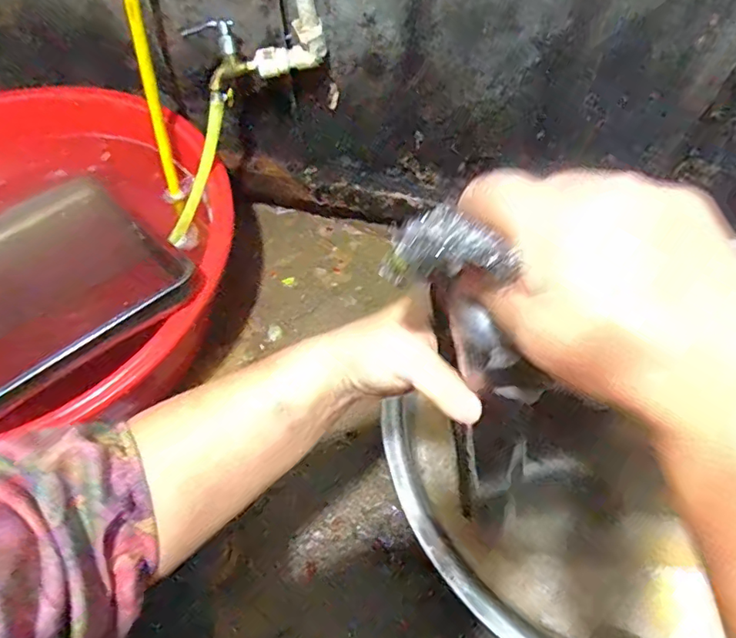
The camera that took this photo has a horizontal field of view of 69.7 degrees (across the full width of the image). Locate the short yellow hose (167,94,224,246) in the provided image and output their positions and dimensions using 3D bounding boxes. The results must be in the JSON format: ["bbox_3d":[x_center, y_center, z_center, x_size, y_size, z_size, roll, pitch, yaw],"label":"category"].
[{"bbox_3d":[-0.276,-0.238,0.867,0.021,0.251,0.041,35,23,19],"label":"short yellow hose"}]

